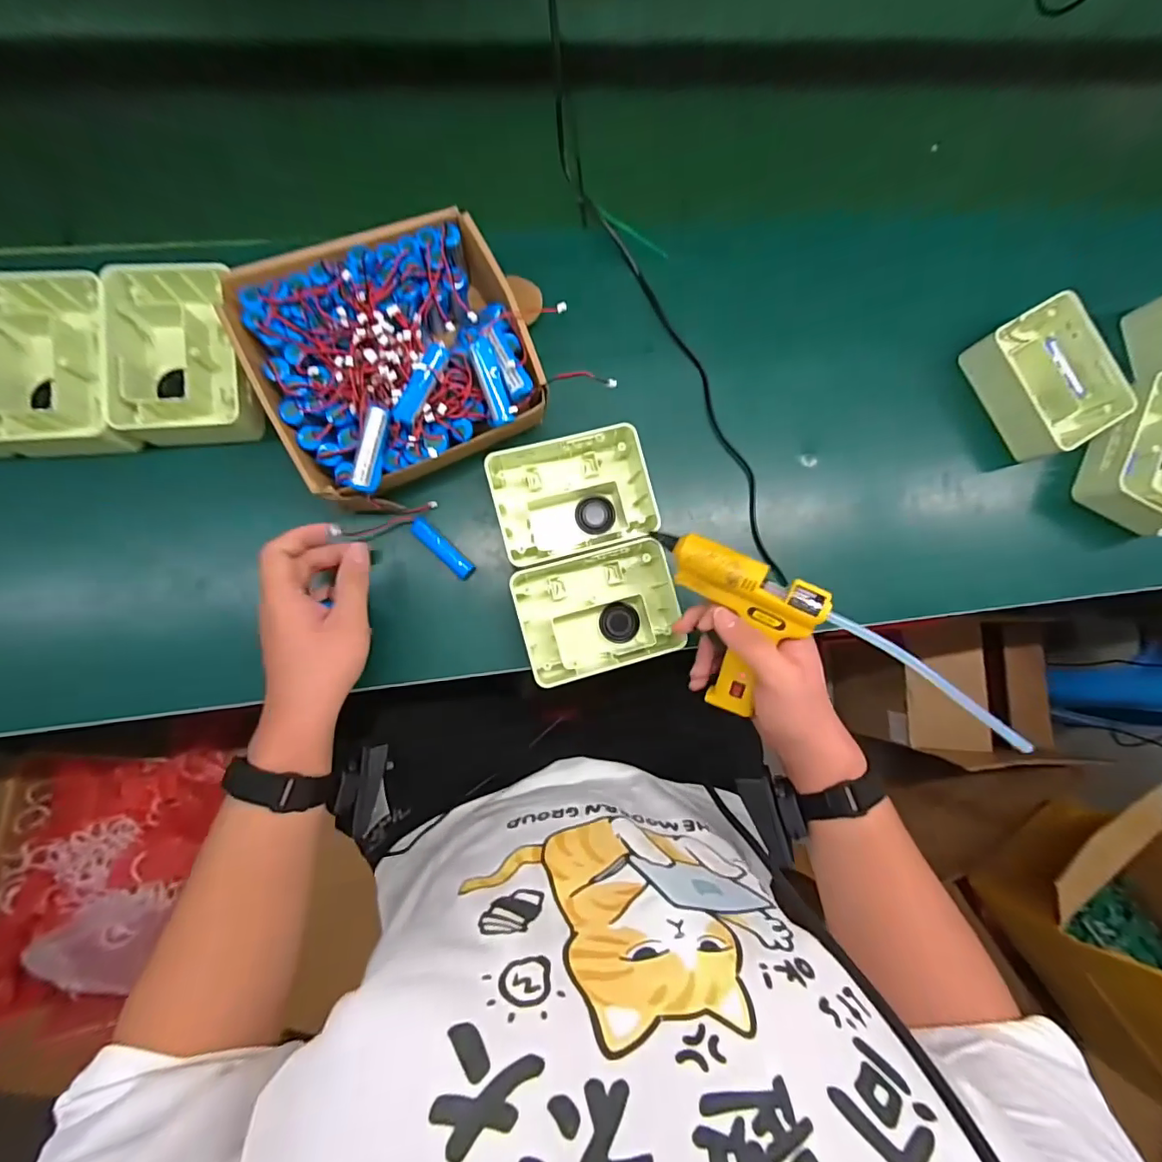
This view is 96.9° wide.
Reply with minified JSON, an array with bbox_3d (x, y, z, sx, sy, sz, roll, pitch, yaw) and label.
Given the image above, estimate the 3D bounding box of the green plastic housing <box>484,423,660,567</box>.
[{"bbox_3d":[-0.009,-0.075,0.484,0.154,0.048,0.117,-16,85,-7],"label":"green plastic housing"}]

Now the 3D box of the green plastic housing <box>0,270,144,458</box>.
[{"bbox_3d":[-0.453,-0.184,0.460,0.107,0.073,0.149,-3,84,-6],"label":"green plastic housing"}]

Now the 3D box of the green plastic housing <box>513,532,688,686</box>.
[{"bbox_3d":[0.016,0.029,0.484,0.142,0.046,0.108,-15,85,-7],"label":"green plastic housing"}]

